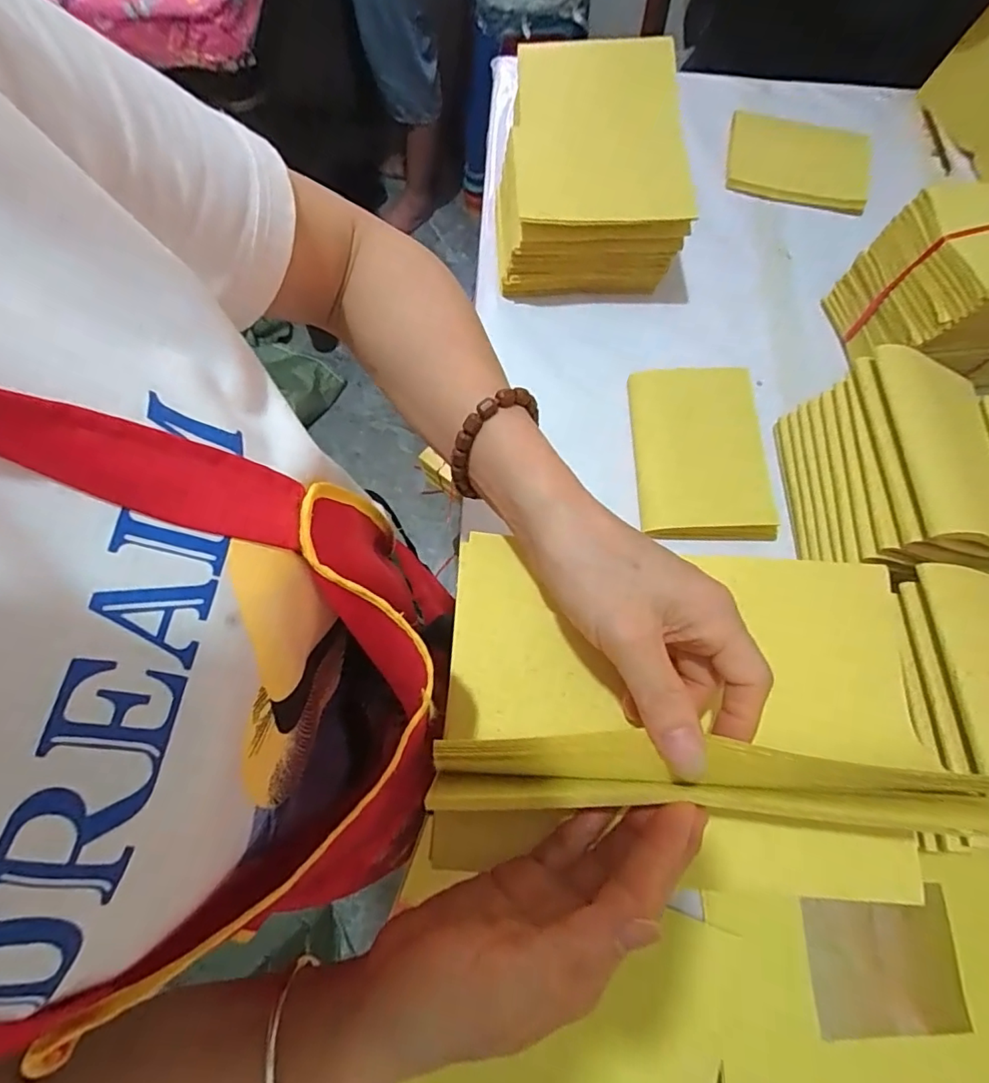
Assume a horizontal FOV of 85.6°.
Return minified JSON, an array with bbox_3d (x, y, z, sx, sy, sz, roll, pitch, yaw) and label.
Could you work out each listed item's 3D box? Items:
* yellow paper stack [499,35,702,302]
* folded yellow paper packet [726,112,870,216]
[{"bbox_3d":[0.085,-0.374,0.534,0.161,0.104,0.236,-1,71,-3],"label":"yellow paper stack"},{"bbox_3d":[0.352,-0.442,0.617,0.160,0.017,0.111,10,82,-4],"label":"folded yellow paper packet"}]

